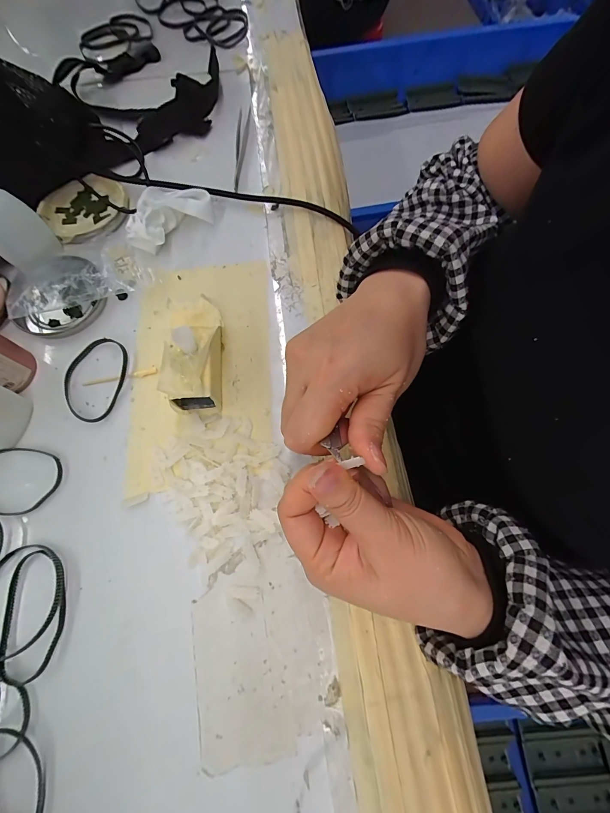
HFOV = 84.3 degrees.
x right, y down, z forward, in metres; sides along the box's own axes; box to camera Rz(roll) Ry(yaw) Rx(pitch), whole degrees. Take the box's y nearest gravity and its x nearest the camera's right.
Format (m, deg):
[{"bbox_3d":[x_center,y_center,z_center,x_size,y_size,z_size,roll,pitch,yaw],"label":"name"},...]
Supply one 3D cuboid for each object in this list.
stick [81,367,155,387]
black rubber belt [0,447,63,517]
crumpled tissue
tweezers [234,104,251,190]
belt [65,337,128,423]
[{"bbox_3d":[-0.149,-0.024,0.270,0.058,0.004,0.007,-12,71,-5],"label":"stick"},{"bbox_3d":[-0.212,0.052,0.242,0.066,0.005,0.048,13,71,4],"label":"black rubber belt"},{"bbox_3d":[-0.131,-0.182,0.312,0.059,0.027,0.085,41,75,13],"label":"crumpled tissue"},{"bbox_3d":[-0.066,-0.279,0.354,0.012,0.012,0.120,-1,71,-1],"label":"tweezers"},{"bbox_3d":[-0.168,-0.023,0.269,0.047,0.007,0.071,12,74,6],"label":"belt"}]

